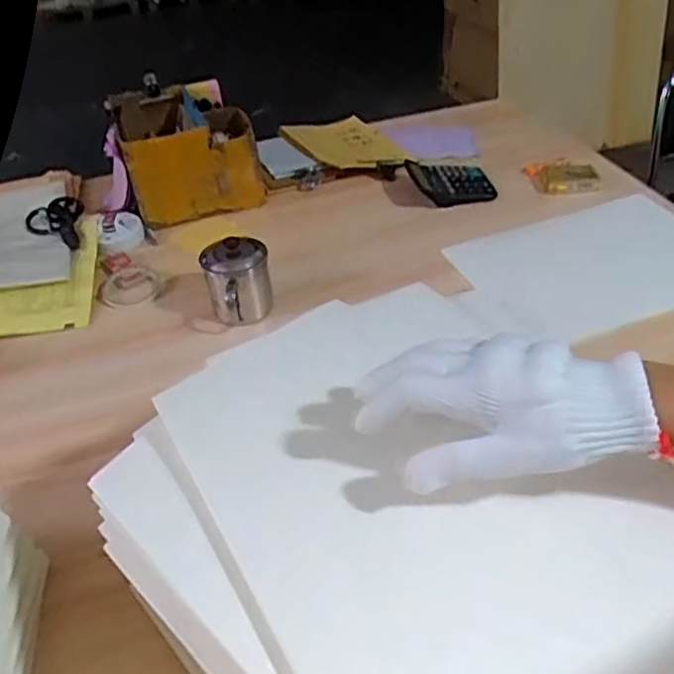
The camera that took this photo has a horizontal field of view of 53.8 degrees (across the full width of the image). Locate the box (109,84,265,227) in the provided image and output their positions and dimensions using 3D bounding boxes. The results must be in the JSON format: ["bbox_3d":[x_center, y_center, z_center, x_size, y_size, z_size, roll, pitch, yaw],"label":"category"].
[{"bbox_3d":[-0.268,-0.339,1.198,0.226,0.151,0.255,-16,41,-13],"label":"box"}]

